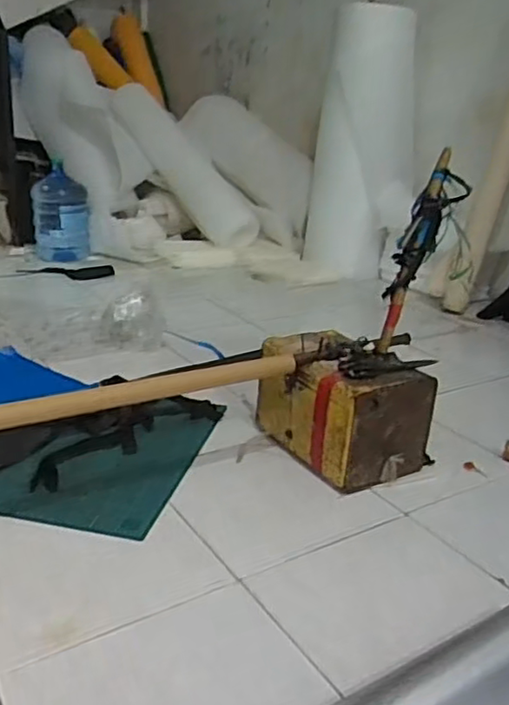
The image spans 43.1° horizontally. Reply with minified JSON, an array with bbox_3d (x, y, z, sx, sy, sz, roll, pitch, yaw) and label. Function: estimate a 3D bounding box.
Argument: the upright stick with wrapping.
[{"bbox_3d":[0.345,-0.200,1.340,0.131,0.385,0.091,3,21,0],"label":"upright stick with wrapping"}]

